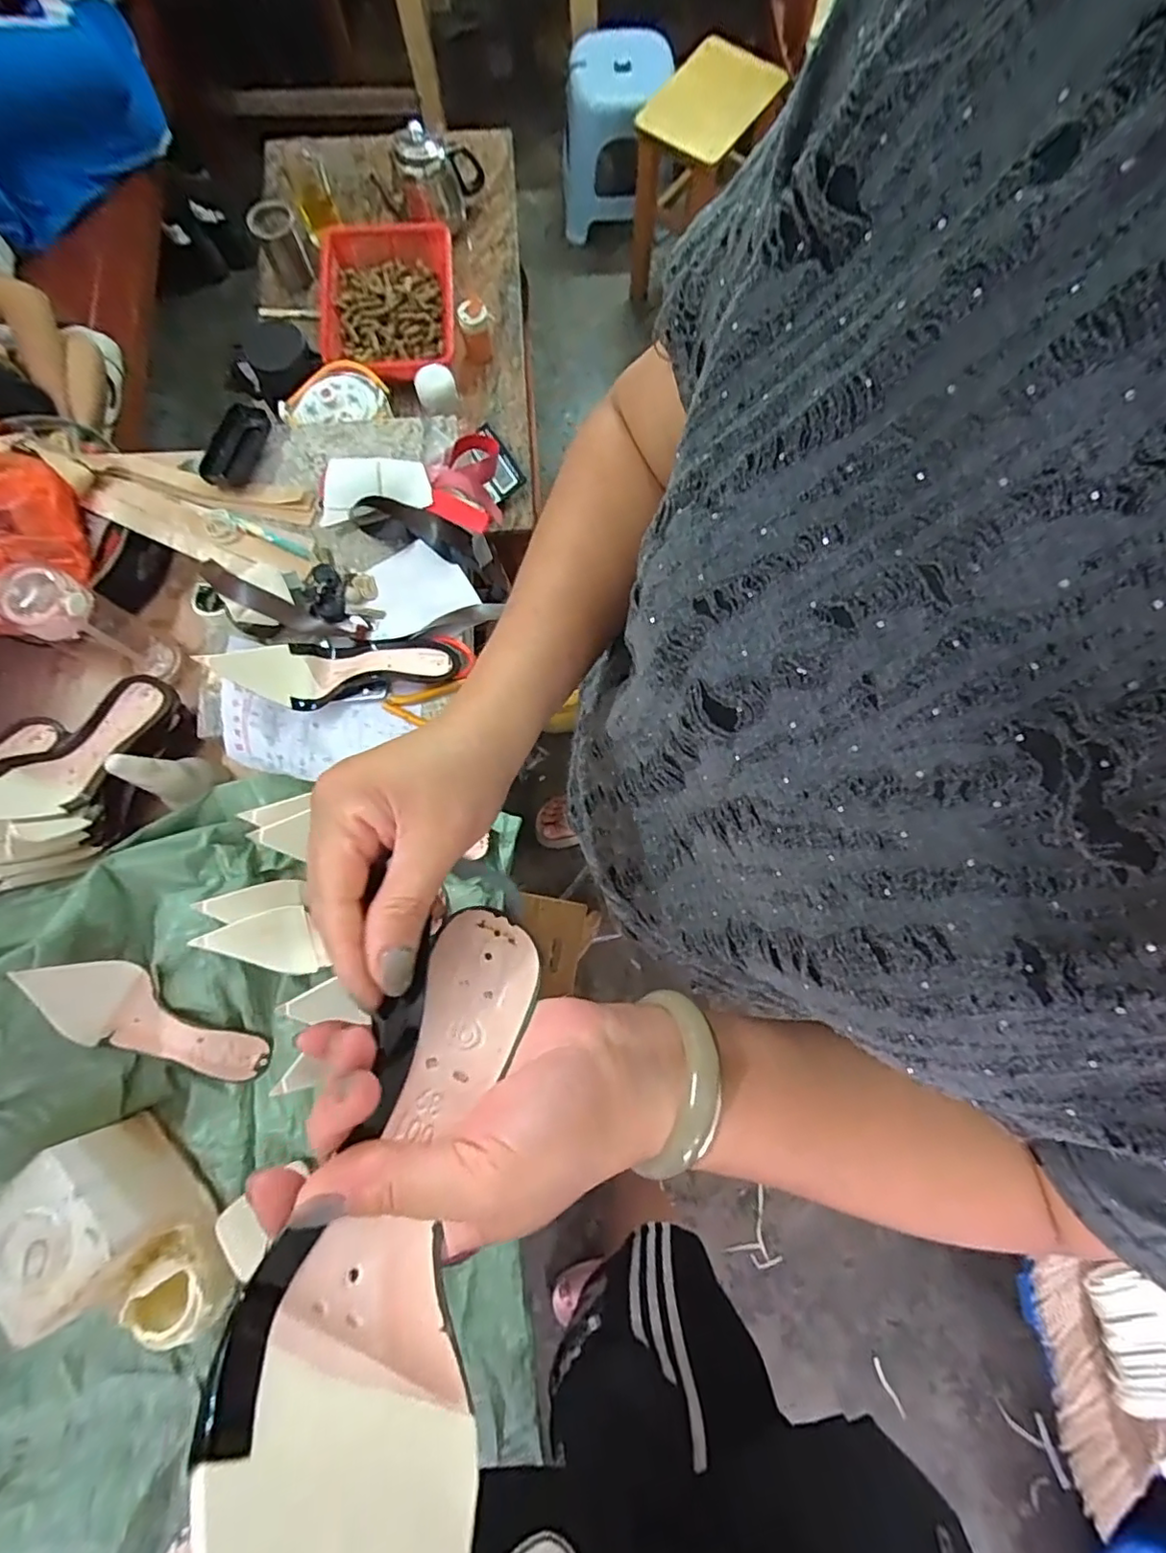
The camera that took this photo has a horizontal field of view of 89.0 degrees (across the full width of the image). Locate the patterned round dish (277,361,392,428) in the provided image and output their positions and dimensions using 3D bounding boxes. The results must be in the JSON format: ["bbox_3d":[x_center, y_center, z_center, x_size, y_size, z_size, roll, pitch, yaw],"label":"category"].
[{"bbox_3d":[-0.375,-0.574,0.889,0.159,0.025,0.115,-13,79,-2],"label":"patterned round dish"}]

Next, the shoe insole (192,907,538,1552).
[{"bbox_3d":[-0.061,0.151,0.187,0.075,0.061,0.241,1,41,0],"label":"shoe insole"}]

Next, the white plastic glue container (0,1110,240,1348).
[{"bbox_3d":[-0.426,0.432,0.543,0.210,0.108,0.101,38,81,7],"label":"white plastic glue container"}]

